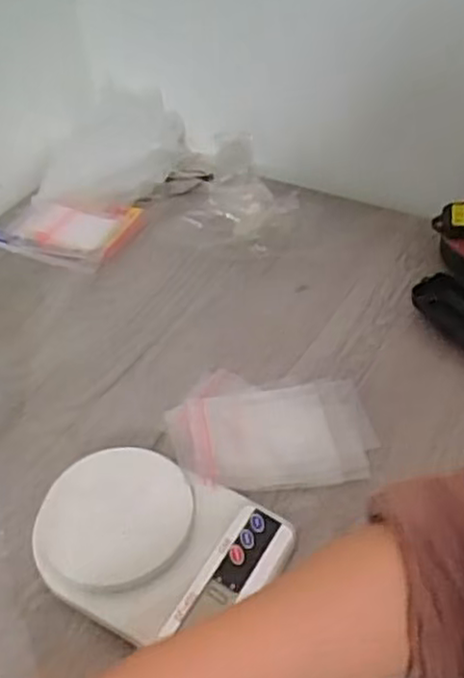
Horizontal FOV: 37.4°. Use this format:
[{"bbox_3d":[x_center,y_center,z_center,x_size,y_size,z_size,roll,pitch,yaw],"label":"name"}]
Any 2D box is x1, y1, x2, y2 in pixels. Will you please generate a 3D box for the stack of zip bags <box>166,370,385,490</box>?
[{"bbox_3d":[0.032,0.070,0.579,0.162,0.011,0.130,-7,42,-6],"label":"stack of zip bags"}]

